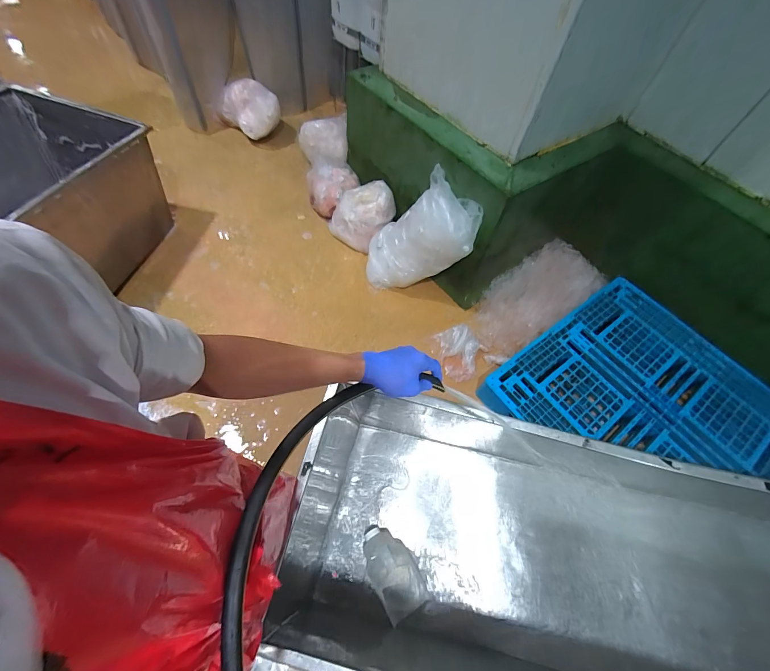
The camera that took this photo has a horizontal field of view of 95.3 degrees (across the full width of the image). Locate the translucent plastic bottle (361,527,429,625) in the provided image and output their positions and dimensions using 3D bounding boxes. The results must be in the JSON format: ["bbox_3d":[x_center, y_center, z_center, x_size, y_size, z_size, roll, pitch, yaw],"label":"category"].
[{"bbox_3d":[0.023,0.766,1.153,0.158,0.117,0.277,-24,64,-19],"label":"translucent plastic bottle"}]

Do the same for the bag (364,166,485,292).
[{"bbox_3d":[0.136,-0.472,1.684,0.155,0.656,0.400,-20,88,-40],"label":"bag"}]

